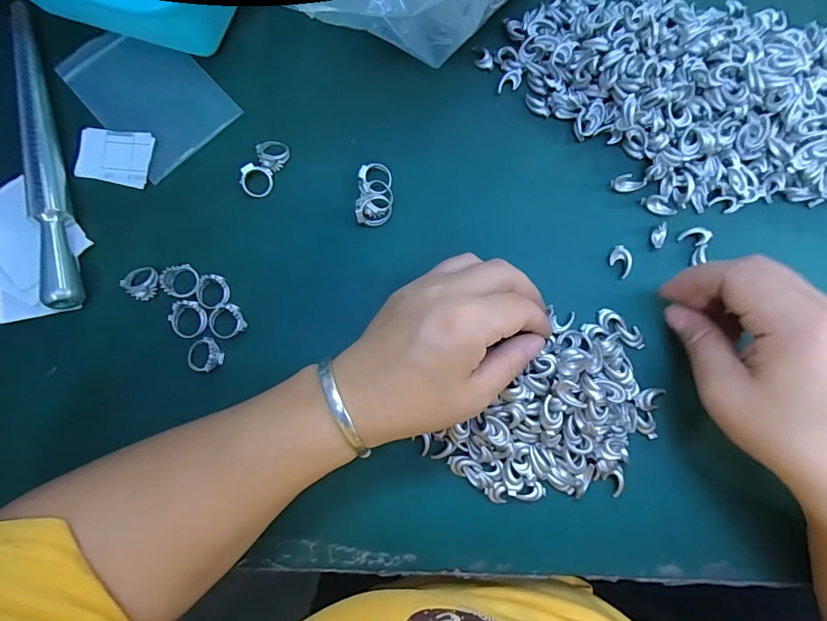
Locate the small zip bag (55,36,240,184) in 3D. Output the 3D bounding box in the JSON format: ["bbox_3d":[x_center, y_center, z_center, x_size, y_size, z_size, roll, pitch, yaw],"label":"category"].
[{"bbox_3d":[-0.188,-0.156,0.301,0.077,0.006,0.117,-43,81,-5],"label":"small zip bag"}]

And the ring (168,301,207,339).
[{"bbox_3d":[-0.146,0.006,0.272,0.022,0.008,0.023,0,80,2],"label":"ring"}]

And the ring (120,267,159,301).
[{"bbox_3d":[-0.177,-0.019,0.277,0.021,0.008,0.021,0,80,2],"label":"ring"}]

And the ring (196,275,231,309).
[{"bbox_3d":[-0.131,-0.012,0.275,0.020,0.008,0.020,-4,80,2],"label":"ring"}]

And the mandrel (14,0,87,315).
[{"bbox_3d":[-0.251,-0.111,0.287,0.018,0.021,0.227,-17,79,-1],"label":"mandrel"}]

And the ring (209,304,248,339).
[{"bbox_3d":[-0.121,0.007,0.273,0.023,0.010,0.021,0,80,2],"label":"ring"}]

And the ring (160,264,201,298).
[{"bbox_3d":[-0.152,-0.019,0.277,0.024,0.007,0.022,0,80,2],"label":"ring"}]

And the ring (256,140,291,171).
[{"bbox_3d":[-0.097,-0.108,0.291,0.021,0.007,0.022,0,80,2],"label":"ring"}]

